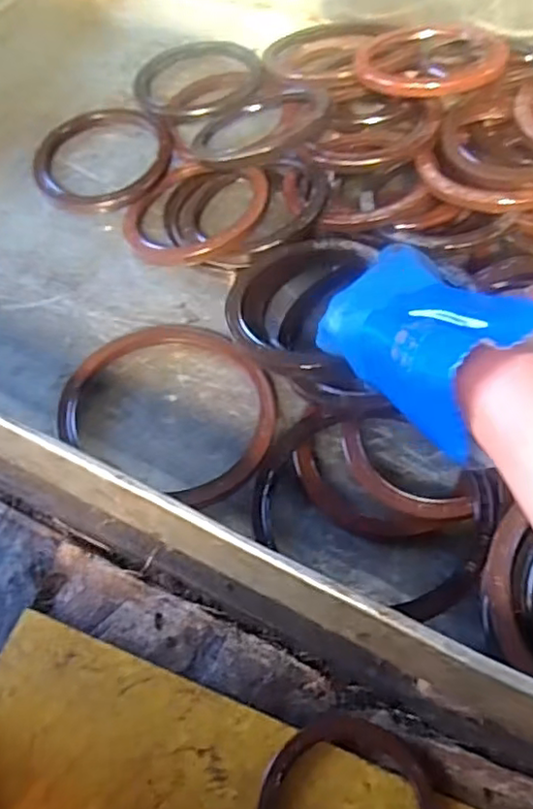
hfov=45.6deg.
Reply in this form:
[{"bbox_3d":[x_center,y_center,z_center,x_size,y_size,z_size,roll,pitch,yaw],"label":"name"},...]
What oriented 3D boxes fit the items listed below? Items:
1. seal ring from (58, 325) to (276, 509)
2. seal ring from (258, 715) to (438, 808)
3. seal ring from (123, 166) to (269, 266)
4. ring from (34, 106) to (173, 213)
[{"bbox_3d":[-0.080,-0.008,0.562,0.190,0.022,0.170,25,56,15],"label":"seal ring"},{"bbox_3d":[0.067,0.338,0.519,0.144,0.009,0.147,0,62,0],"label":"seal ring"},{"bbox_3d":[-0.076,-0.197,0.654,0.146,0.022,0.131,13,67,20],"label":"seal ring"},{"bbox_3d":[-0.179,-0.288,0.713,0.144,0.021,0.164,6,62,4],"label":"ring"}]

